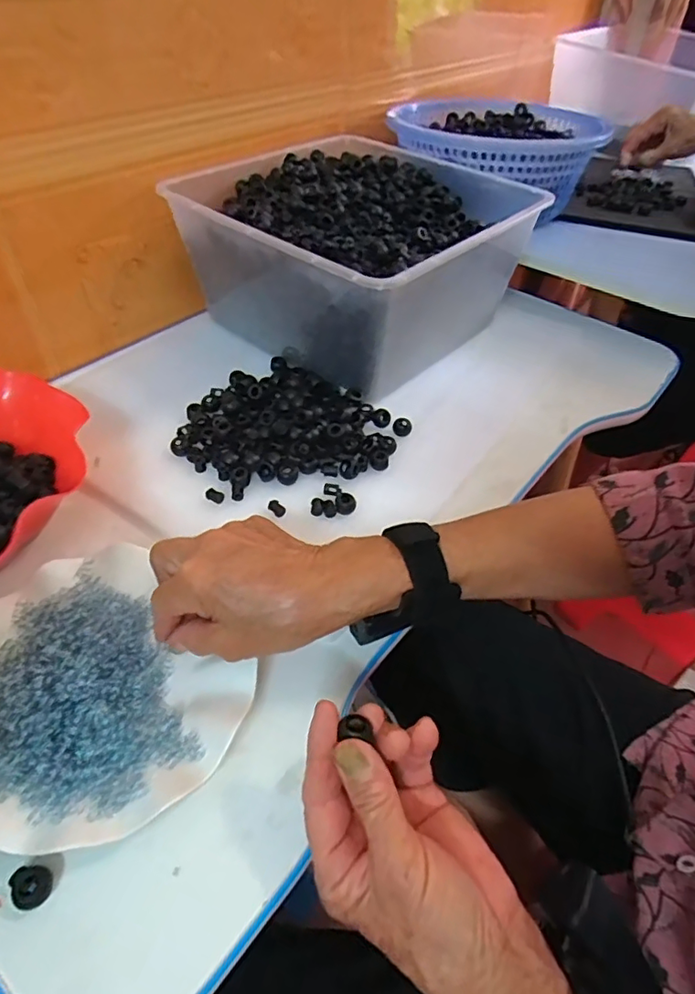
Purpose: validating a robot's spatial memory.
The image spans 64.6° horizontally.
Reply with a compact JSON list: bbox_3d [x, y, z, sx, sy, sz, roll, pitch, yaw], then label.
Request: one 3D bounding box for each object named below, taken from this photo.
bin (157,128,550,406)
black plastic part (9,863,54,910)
[{"bbox_3d":[0.012,-0.261,0.605,0.302,0.144,0.320,31,52,23],"label":"bin"},{"bbox_3d":[-0.158,0.194,0.273,0.019,0.008,0.018,-1,47,-5],"label":"black plastic part"}]

